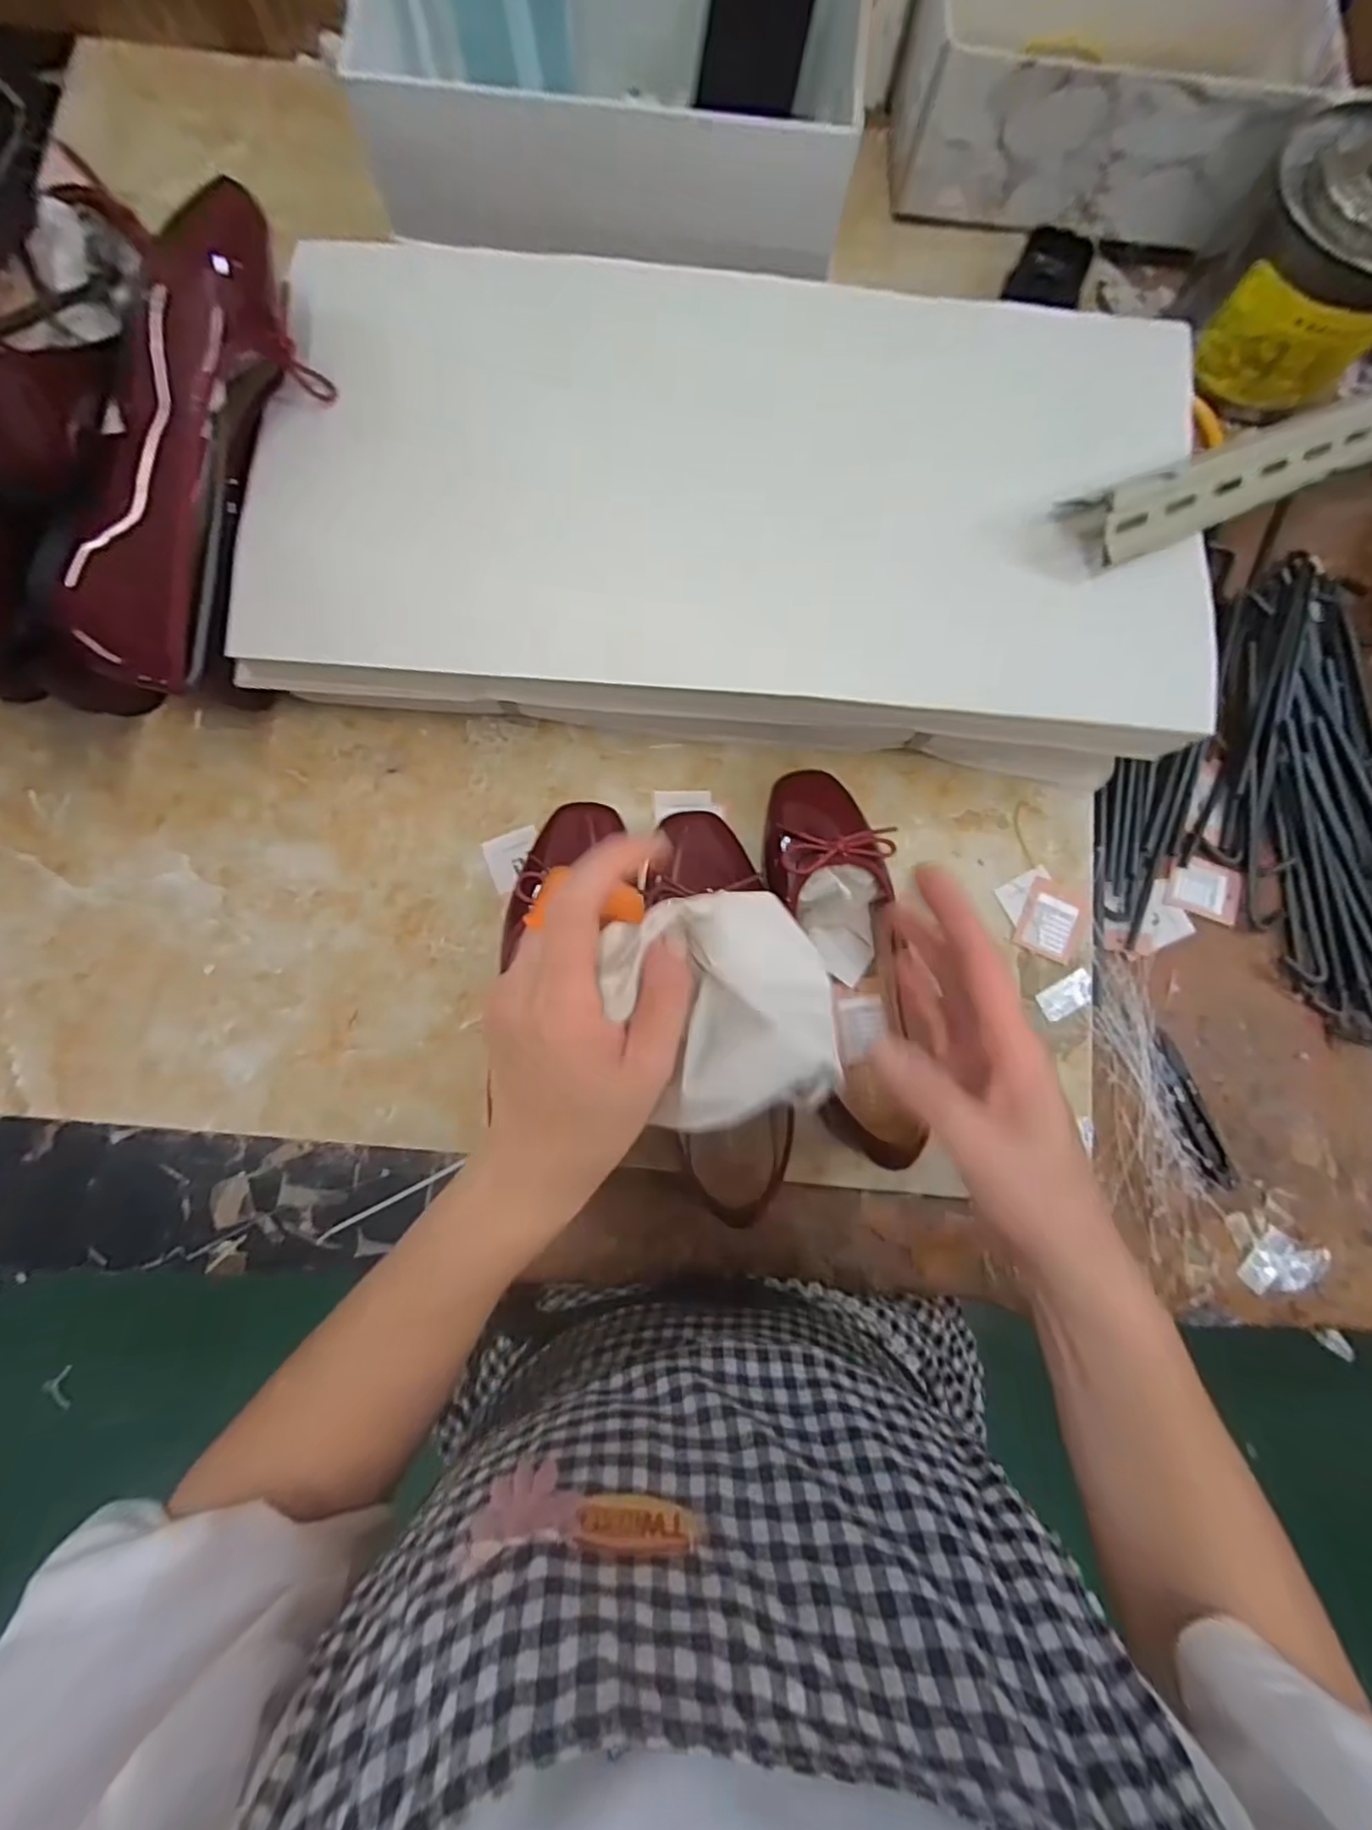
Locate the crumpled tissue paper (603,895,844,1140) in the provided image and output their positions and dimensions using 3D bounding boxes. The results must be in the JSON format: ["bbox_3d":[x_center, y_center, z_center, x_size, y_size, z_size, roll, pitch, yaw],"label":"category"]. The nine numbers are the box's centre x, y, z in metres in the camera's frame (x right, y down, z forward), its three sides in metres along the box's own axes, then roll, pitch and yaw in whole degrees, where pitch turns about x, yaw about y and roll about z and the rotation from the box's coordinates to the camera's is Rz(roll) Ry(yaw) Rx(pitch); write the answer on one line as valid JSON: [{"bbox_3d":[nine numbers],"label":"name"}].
[{"bbox_3d":[0.016,0.035,0.258,0.084,0.027,0.086,-13,84,-4],"label":"crumpled tissue paper"}]

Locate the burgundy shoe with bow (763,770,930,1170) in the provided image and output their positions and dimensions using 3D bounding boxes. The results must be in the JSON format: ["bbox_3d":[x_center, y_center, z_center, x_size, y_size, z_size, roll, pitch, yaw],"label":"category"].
[{"bbox_3d":[0.096,0.030,0.398,0.085,0.075,0.237,-2,83,-3],"label":"burgundy shoe with bow"}]

